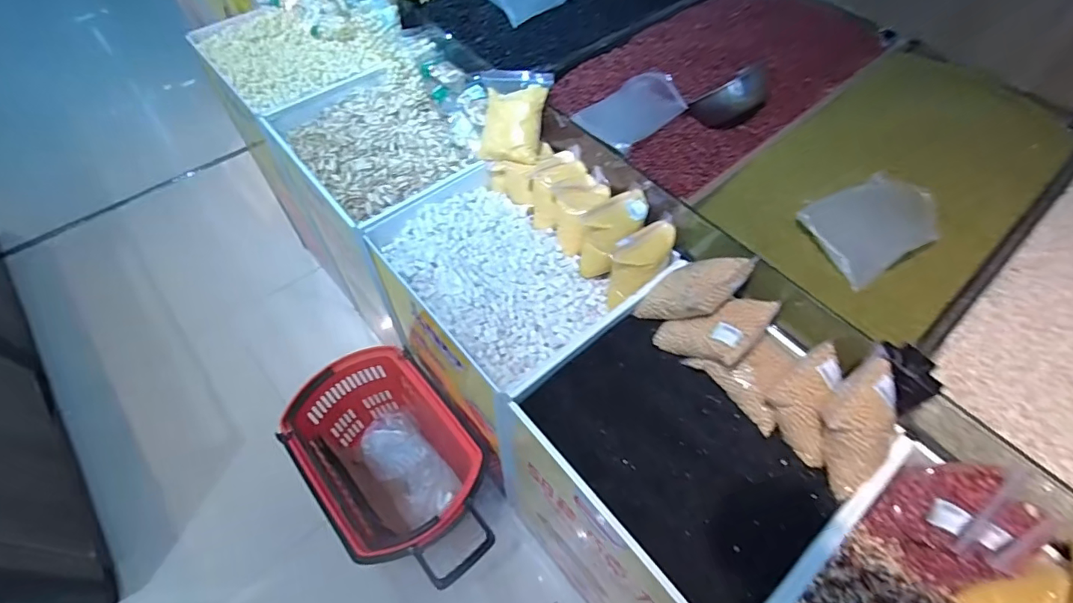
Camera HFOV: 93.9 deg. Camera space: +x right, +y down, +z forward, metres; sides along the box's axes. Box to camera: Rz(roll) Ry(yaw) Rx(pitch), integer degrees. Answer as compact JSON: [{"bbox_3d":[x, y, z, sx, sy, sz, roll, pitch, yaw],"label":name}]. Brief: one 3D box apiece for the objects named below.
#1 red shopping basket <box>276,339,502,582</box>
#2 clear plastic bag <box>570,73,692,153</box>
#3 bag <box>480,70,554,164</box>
[{"bbox_3d":[-0.323,0.421,1.236,0.337,0.335,0.554,-39,66,-24],"label":"red shopping basket"},{"bbox_3d":[0.177,-0.352,0.916,0.181,0.054,0.118,-36,65,-23],"label":"clear plastic bag"},{"bbox_3d":[-0.057,-0.364,0.974,0.154,0.042,0.175,16,92,24],"label":"bag"}]

